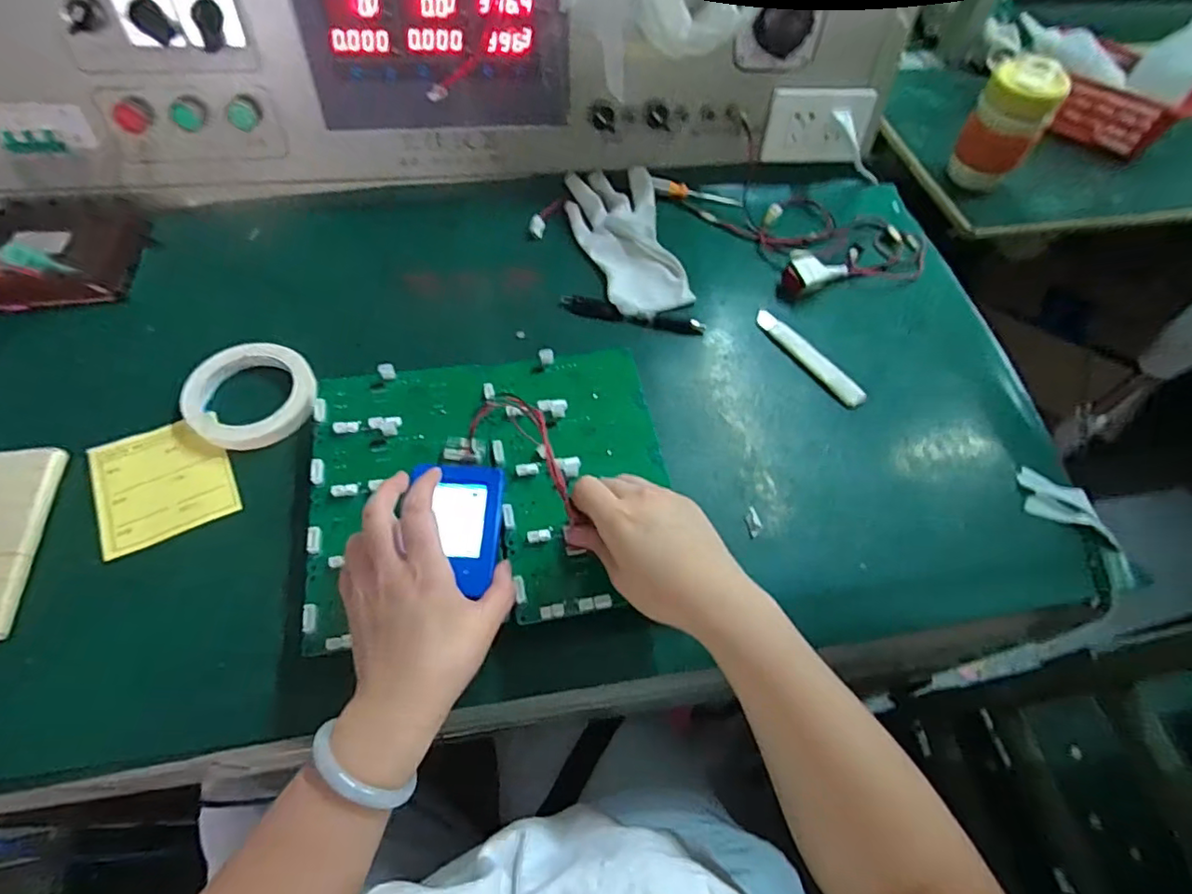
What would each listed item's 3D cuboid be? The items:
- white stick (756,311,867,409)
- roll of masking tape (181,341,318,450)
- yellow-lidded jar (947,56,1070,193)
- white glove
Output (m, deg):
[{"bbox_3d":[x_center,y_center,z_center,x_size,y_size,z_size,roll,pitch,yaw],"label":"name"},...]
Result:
[{"bbox_3d":[0.213,-0.092,0.591,0.020,0.011,0.140,-29,64,-20],"label":"white stick"},{"bbox_3d":[-0.299,-0.044,0.515,0.101,0.025,0.104,2,58,-3],"label":"roll of masking tape"},{"bbox_3d":[0.513,-0.400,0.756,0.085,0.144,0.088,2,58,-3],"label":"yellow-lidded jar"},{"bbox_3d":[0.034,-0.226,0.649,0.101,0.028,0.200,-11,61,-11],"label":"white glove"}]

